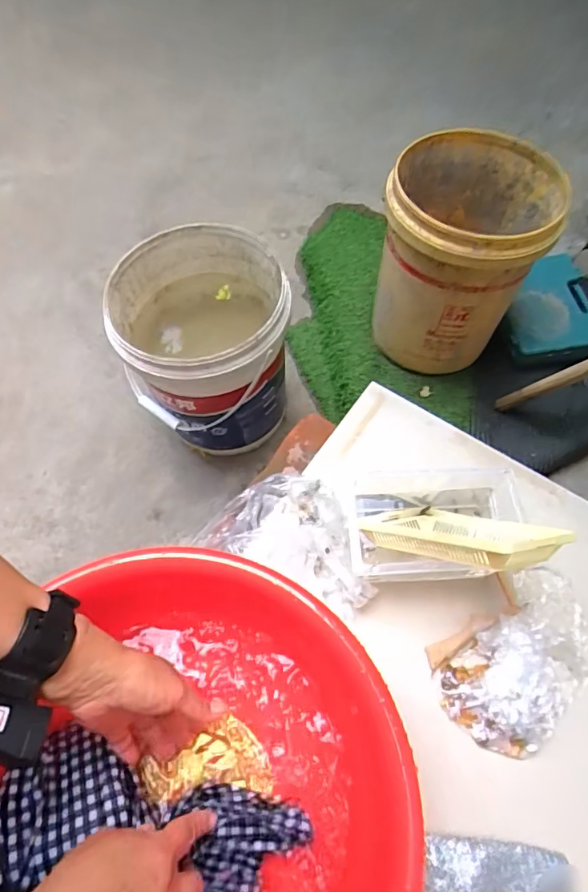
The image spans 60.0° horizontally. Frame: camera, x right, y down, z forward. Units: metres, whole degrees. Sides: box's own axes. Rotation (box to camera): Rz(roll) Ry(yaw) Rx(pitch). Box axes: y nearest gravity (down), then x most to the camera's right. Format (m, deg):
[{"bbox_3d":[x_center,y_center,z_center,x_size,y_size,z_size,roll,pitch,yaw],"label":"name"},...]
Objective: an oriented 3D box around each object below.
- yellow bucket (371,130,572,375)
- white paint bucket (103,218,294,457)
[{"bbox_3d":[0.320,-0.380,1.034,0.297,0.350,0.323,0,66,0],"label":"yellow bucket"},{"bbox_3d":[-0.159,-0.183,0.962,0.285,0.314,0.290,0,66,0],"label":"white paint bucket"}]

